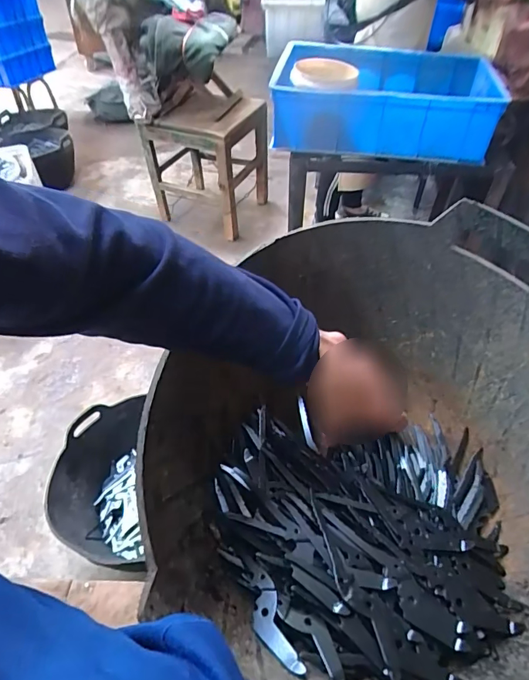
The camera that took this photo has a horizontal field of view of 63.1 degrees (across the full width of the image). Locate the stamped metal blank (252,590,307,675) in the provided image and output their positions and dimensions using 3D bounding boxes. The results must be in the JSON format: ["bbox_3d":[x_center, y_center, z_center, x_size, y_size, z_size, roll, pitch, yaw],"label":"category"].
[{"bbox_3d":[0.009,0.226,0.332,0.025,0.005,0.061,-21,37,-18],"label":"stamped metal blank"}]

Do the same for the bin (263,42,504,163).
[{"bbox_3d":[0.285,-0.579,1.044,0.499,0.154,0.299,4,47,5],"label":"bin"}]

